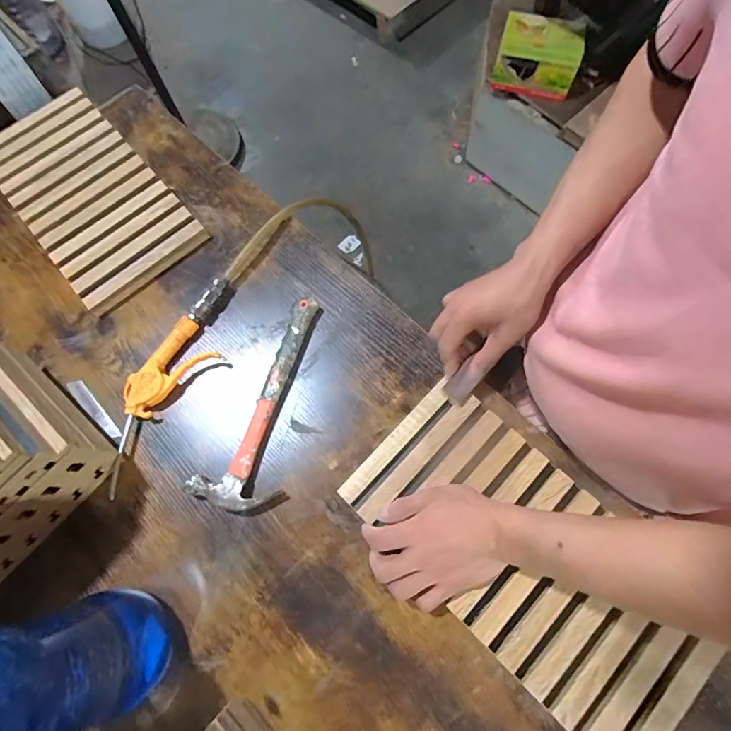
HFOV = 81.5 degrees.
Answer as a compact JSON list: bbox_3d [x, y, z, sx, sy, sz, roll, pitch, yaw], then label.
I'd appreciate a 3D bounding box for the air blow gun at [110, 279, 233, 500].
[{"bbox_3d":[-0.243,0.009,0.520,0.074,0.033,0.269,29,74,12],"label":"air blow gun"}]

